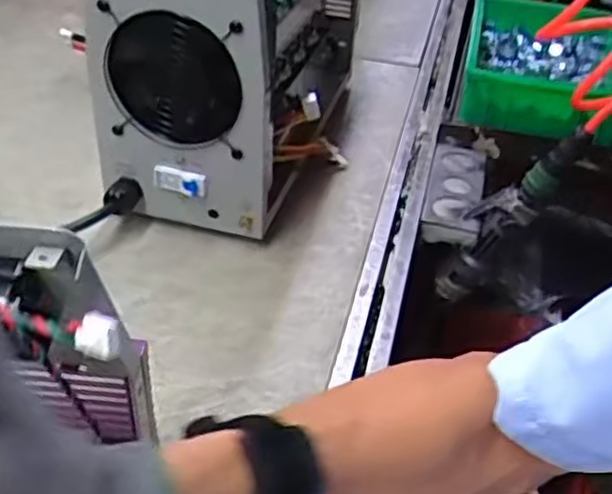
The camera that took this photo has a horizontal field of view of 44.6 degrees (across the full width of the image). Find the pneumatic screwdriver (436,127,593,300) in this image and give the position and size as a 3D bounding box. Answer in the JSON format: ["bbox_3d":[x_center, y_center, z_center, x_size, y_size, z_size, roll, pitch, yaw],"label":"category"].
[{"bbox_3d":[0.194,-0.031,0.728,0.048,0.218,0.032,21,35,-21],"label":"pneumatic screwdriver"}]

